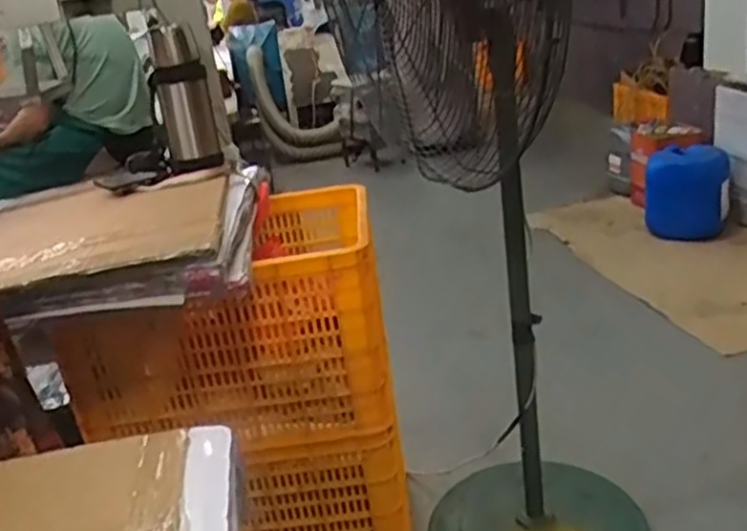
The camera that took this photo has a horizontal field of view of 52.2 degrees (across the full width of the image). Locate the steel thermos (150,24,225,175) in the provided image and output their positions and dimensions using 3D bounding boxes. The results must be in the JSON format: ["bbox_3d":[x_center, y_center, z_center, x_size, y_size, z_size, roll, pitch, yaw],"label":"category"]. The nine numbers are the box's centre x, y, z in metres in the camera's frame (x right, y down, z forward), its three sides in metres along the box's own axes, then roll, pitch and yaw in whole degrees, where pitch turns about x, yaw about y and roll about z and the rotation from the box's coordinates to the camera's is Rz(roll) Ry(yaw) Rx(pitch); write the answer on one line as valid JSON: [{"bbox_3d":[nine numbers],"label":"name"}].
[{"bbox_3d":[-0.437,-0.381,1.751,0.124,0.303,0.115,-12,23,-11],"label":"steel thermos"}]

